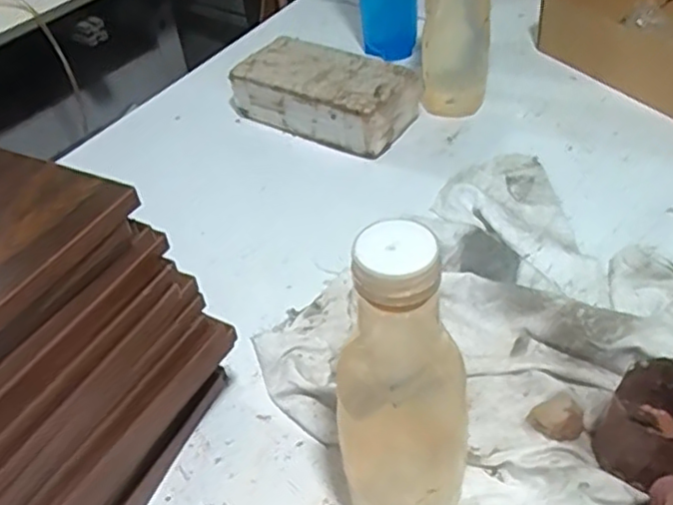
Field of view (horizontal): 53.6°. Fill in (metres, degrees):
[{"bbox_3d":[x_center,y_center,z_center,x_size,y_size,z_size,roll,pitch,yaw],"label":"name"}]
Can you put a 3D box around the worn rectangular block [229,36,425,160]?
[{"bbox_3d":[-0.015,-0.190,0.783,0.214,0.072,0.107,24,51,29],"label":"worn rectangular block"}]

